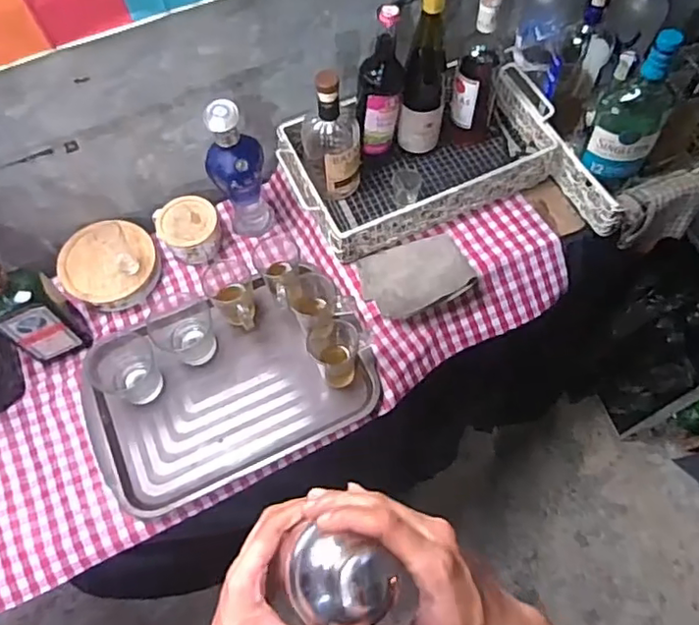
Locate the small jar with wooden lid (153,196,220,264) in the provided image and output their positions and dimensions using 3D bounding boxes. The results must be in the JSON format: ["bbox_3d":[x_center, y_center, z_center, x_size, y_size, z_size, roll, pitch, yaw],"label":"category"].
[{"bbox_3d":[-0.272,-0.141,0.996,0.098,0.070,0.091,-1,66,1],"label":"small jar with wooden lid"}]

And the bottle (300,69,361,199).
[{"bbox_3d":[-0.029,-0.279,0.921,0.093,0.222,0.090,-7,64,-2],"label":"bottle"}]

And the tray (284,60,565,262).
[{"bbox_3d":[0.118,-0.263,1.004,0.444,0.100,0.248,-22,66,-10],"label":"tray"}]

